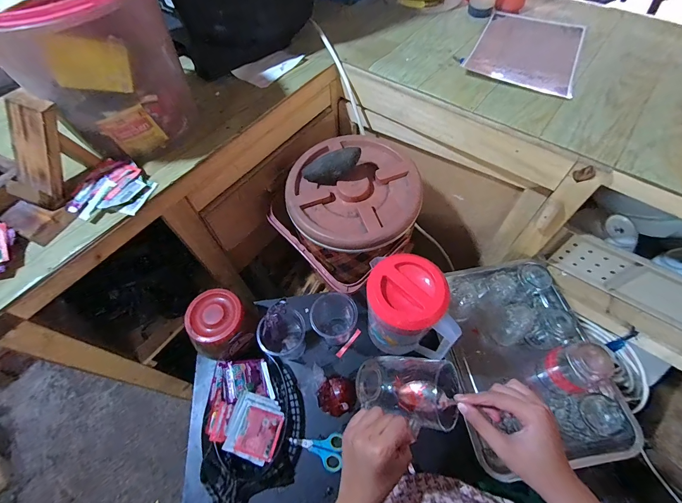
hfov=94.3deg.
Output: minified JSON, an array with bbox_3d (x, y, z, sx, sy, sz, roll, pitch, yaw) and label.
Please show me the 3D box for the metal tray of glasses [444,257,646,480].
[{"bbox_3d":[0.350,0.182,0.601,0.264,0.135,0.380,-8,61,-1],"label":"metal tray of glasses"}]

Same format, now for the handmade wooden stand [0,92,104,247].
[{"bbox_3d":[-0.513,-0.136,0.493,0.201,0.132,0.170,19,63,13],"label":"handmade wooden stand"}]

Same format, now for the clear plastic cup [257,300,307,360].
[{"bbox_3d":[-0.112,0.164,0.628,0.086,0.121,0.076,-24,62,-10],"label":"clear plastic cup"}]

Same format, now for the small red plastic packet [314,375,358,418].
[{"bbox_3d":[-0.008,0.275,0.608,0.069,0.046,0.075,38,69,21],"label":"small red plastic packet"}]

